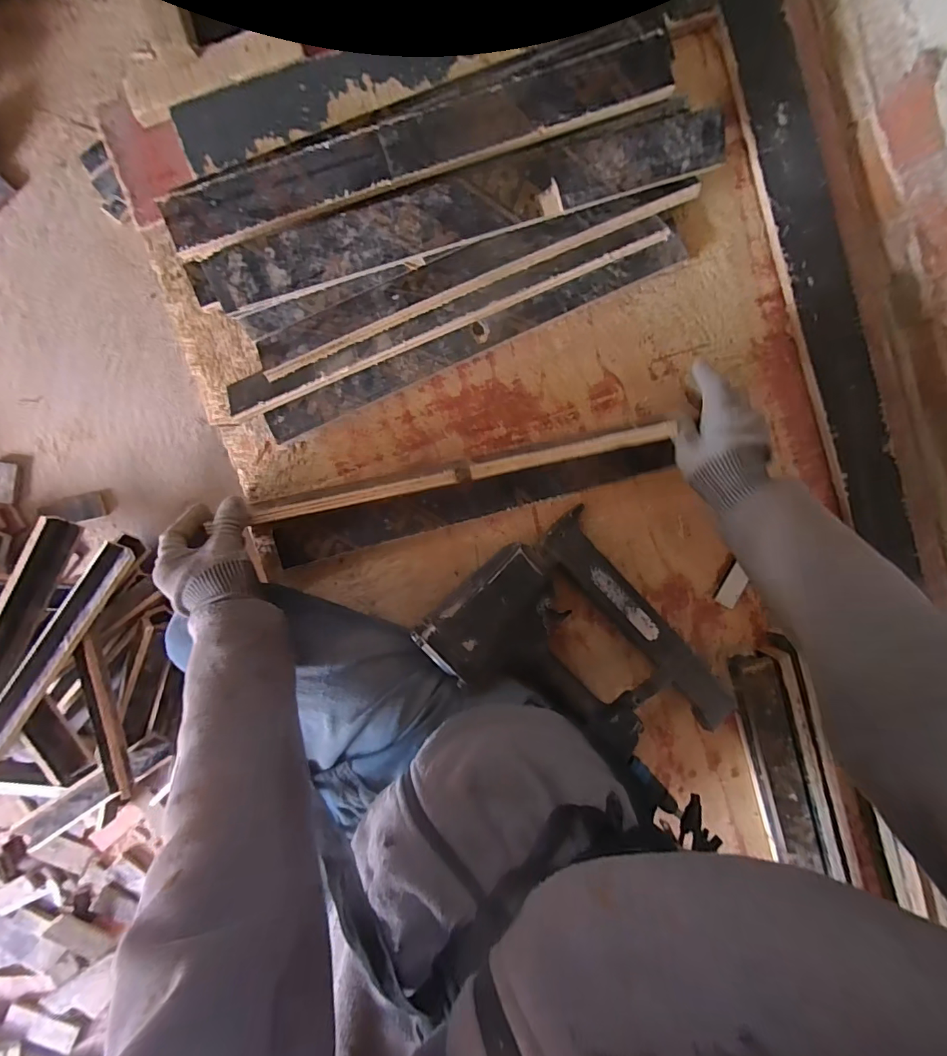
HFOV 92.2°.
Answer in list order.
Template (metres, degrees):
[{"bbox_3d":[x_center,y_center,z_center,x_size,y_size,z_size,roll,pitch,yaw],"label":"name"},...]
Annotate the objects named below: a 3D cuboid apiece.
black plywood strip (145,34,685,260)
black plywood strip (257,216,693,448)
[{"bbox_3d":[-0.053,-0.363,0.434,0.495,0.010,0.059,-20,103,1],"label":"black plywood strip"},{"bbox_3d":[0.003,-0.212,0.512,0.493,0.012,0.034,-25,111,1],"label":"black plywood strip"}]

